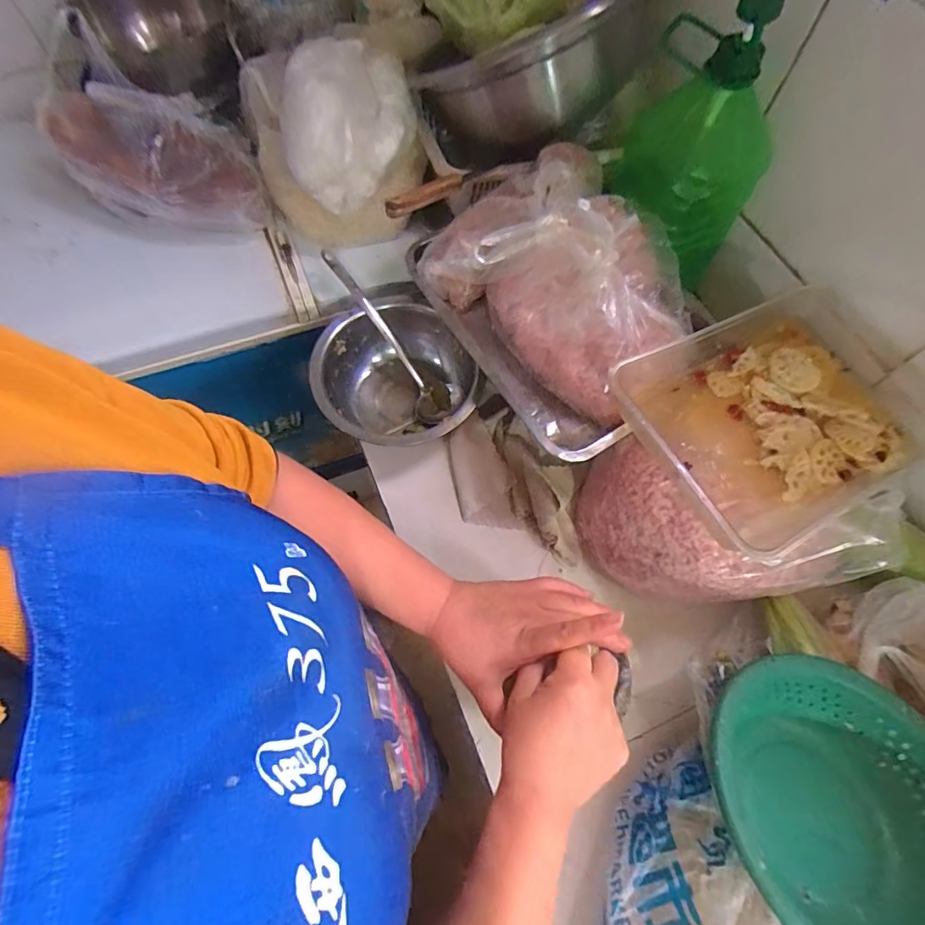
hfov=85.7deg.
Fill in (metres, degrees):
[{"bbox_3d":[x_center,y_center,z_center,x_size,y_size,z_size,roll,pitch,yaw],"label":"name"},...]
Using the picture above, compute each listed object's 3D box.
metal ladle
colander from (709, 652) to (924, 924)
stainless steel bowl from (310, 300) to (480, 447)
[{"bbox_3d":[-0.105,-0.177,0.698,0.061,0.048,0.279,-37,100,-16],"label":"metal ladle"},{"bbox_3d":[0.321,0.296,0.414,0.247,0.086,0.247,16,45,0],"label":"colander"},{"bbox_3d":[-0.085,-0.113,0.680,0.214,0.100,0.210,-9,67,-6],"label":"stainless steel bowl"}]

